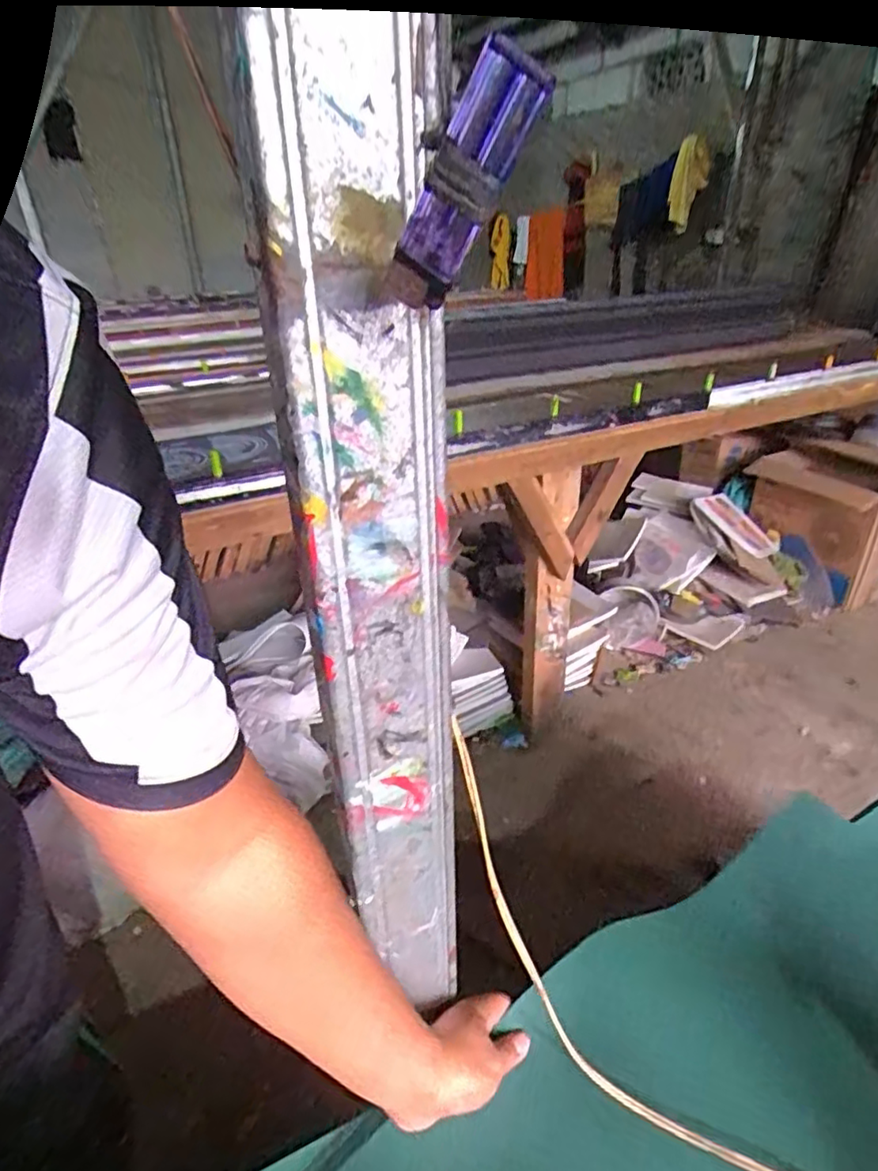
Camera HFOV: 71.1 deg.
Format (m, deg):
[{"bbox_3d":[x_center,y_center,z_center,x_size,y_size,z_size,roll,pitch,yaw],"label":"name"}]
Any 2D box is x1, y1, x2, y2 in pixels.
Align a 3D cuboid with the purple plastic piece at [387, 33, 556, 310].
[{"bbox_3d":[0.006,-0.128,0.202,0.027,0.080,0.015,49,46,9],"label":"purple plastic piece"}]

